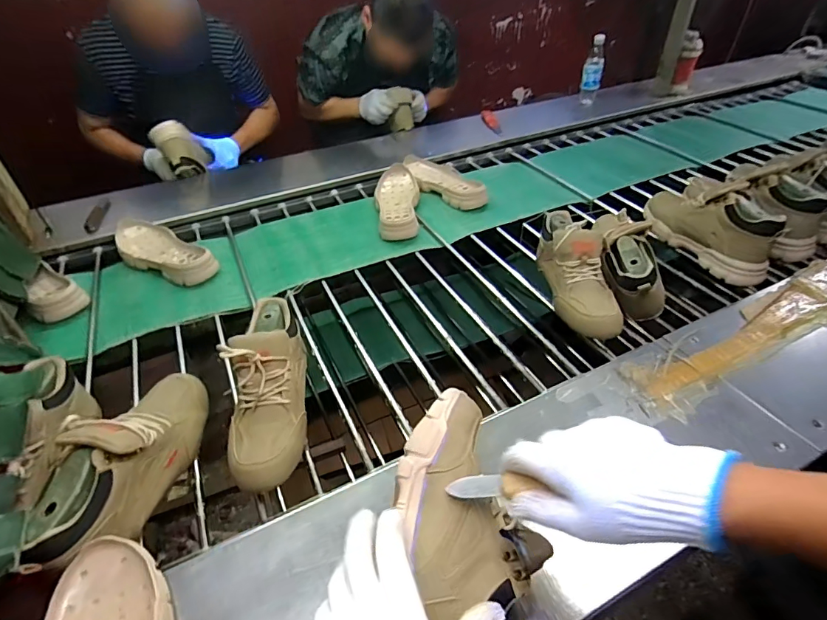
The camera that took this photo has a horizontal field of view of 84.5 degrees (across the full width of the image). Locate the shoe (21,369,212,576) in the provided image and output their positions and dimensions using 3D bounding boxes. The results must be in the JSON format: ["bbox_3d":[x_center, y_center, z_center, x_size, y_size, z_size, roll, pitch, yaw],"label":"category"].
[{"bbox_3d":[-0.341,0.175,0.542,0.079,0.114,0.256,5,27,9],"label":"shoe"}]

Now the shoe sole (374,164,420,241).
[{"bbox_3d":[-0.037,-0.266,1.094,0.110,0.062,0.273,-7,40,-2],"label":"shoe sole"}]

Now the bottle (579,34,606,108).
[{"bbox_3d":[0.592,-0.790,1.502,0.061,0.202,0.067,9,42,16],"label":"bottle"}]

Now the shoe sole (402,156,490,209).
[{"bbox_3d":[0.070,-0.332,1.181,0.121,0.045,0.287,-23,43,-20],"label":"shoe sole"}]

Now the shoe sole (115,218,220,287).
[{"bbox_3d":[-0.531,-0.120,0.959,0.275,0.054,0.106,21,46,27],"label":"shoe sole"}]

